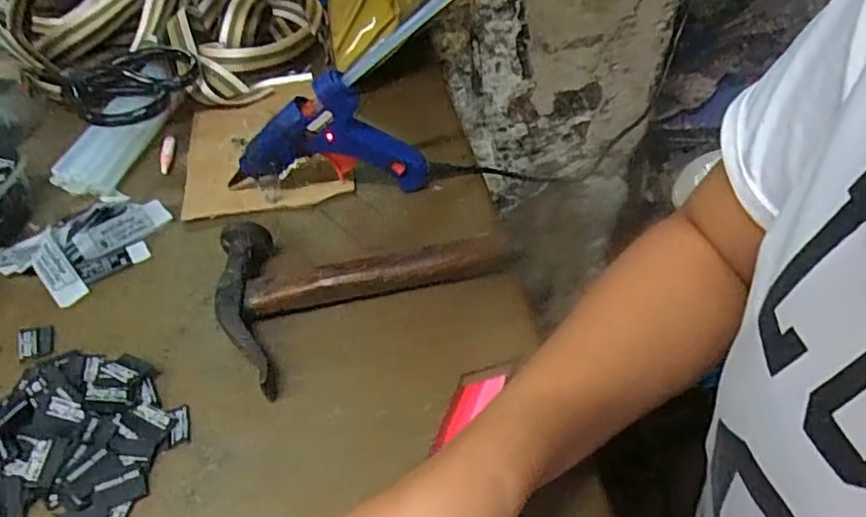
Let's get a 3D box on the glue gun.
[{"bbox_3d":[-0.078,-0.083,0.433,0.143,0.092,0.024,-5,46,-1],"label":"glue gun"}]

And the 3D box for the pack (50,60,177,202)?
[{"bbox_3d":[-0.242,-0.108,0.490,0.050,0.029,0.138,11,61,13],"label":"pack"}]

